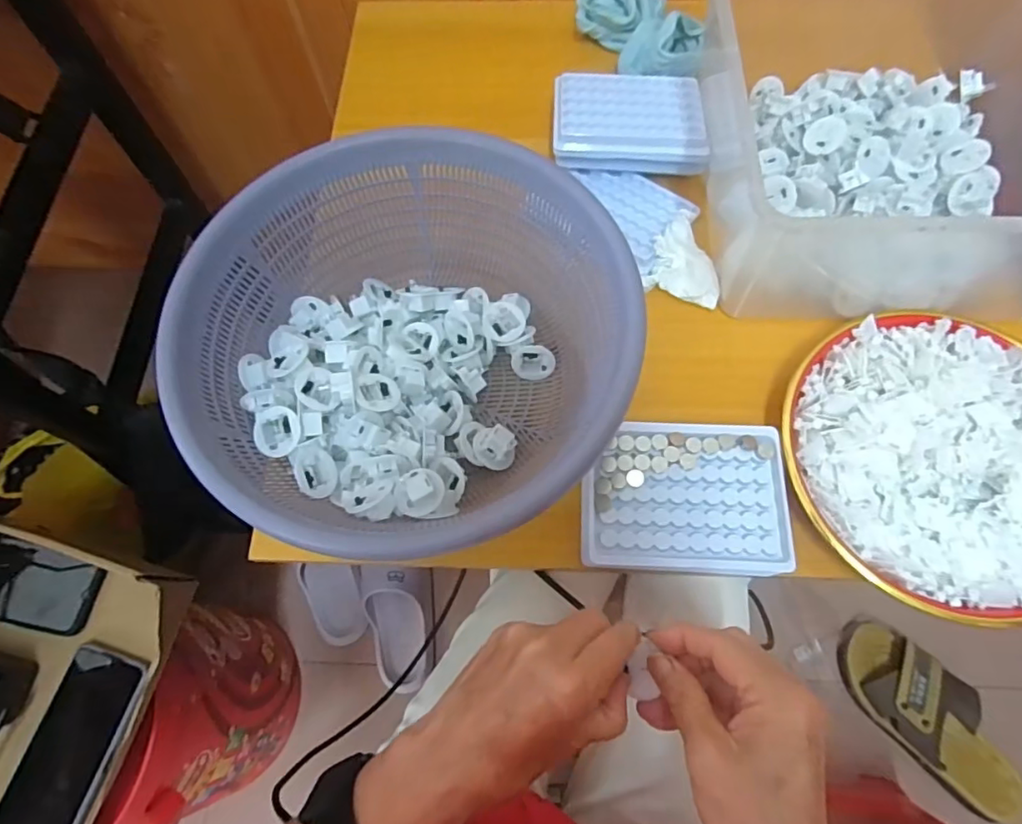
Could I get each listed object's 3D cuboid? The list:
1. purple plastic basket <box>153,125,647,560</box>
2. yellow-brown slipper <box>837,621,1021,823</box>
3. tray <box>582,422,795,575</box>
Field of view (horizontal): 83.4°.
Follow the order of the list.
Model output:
[{"bbox_3d":[-0.066,-0.046,0.402,0.286,0.112,0.271,-14,70,-3],"label":"purple plastic basket"},{"bbox_3d":[0.556,0.399,0.757,0.111,0.060,0.251,-41,73,-12],"label":"yellow-brown slipper"},{"bbox_3d":[0.116,0.055,0.386,0.134,0.010,0.099,2,70,3],"label":"tray"}]

